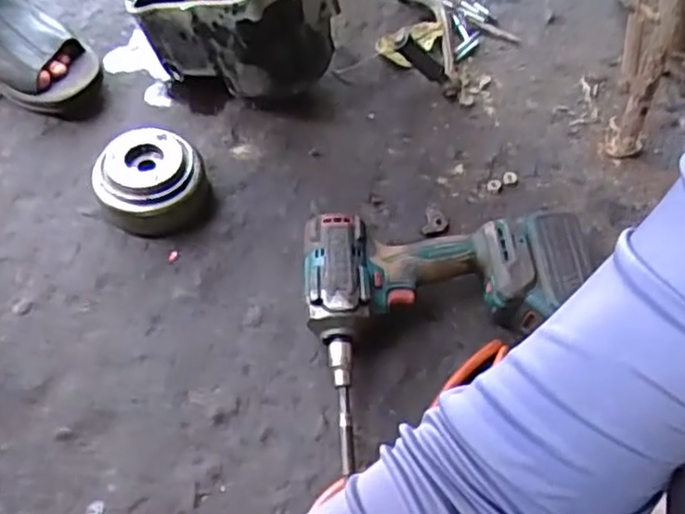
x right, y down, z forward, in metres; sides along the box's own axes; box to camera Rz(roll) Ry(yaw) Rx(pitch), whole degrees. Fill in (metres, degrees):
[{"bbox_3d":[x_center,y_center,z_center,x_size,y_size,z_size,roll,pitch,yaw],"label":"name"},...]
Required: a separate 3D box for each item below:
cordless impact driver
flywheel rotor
[{"bbox_3d":[0.095,0.050,0.617,0.247,0.079,0.214,-10,59,-10],"label":"cordless impact driver"},{"bbox_3d":[-0.190,-0.072,0.681,0.102,0.062,0.092,-15,61,-11],"label":"flywheel rotor"}]

